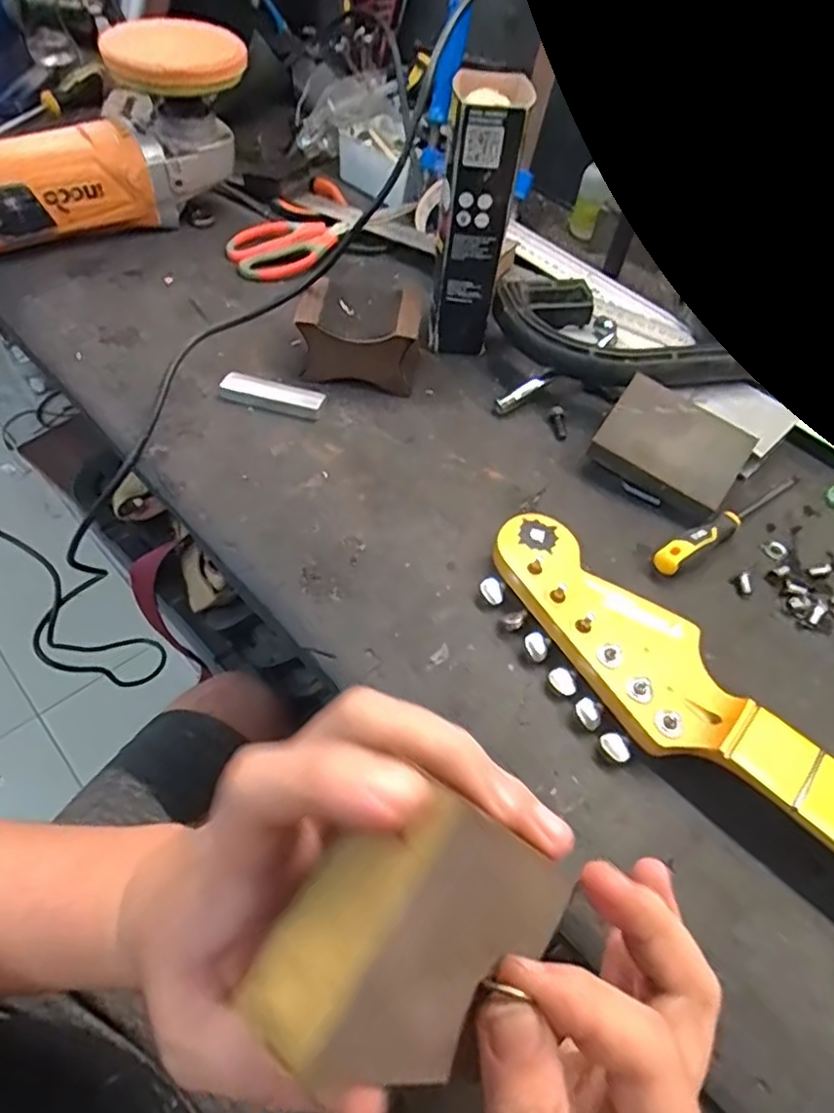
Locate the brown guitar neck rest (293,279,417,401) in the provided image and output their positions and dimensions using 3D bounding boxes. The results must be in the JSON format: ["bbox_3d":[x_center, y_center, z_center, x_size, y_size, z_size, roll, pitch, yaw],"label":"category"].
[{"bbox_3d":[-0.047,-0.180,0.524,0.095,0.060,0.071,3,54,-5],"label":"brown guitar neck rest"}]

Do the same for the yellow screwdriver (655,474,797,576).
[{"bbox_3d":[0.233,-0.031,0.463,0.166,0.026,0.017,-27,61,-24],"label":"yellow screwdriver"}]

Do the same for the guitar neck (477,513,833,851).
[{"bbox_3d":[0.278,0.187,0.304,0.645,0.036,0.093,40,62,22],"label":"guitar neck"}]

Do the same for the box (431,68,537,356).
[{"bbox_3d":[0.046,-0.263,0.511,0.049,0.186,0.070,8,53,-1],"label":"box"}]

